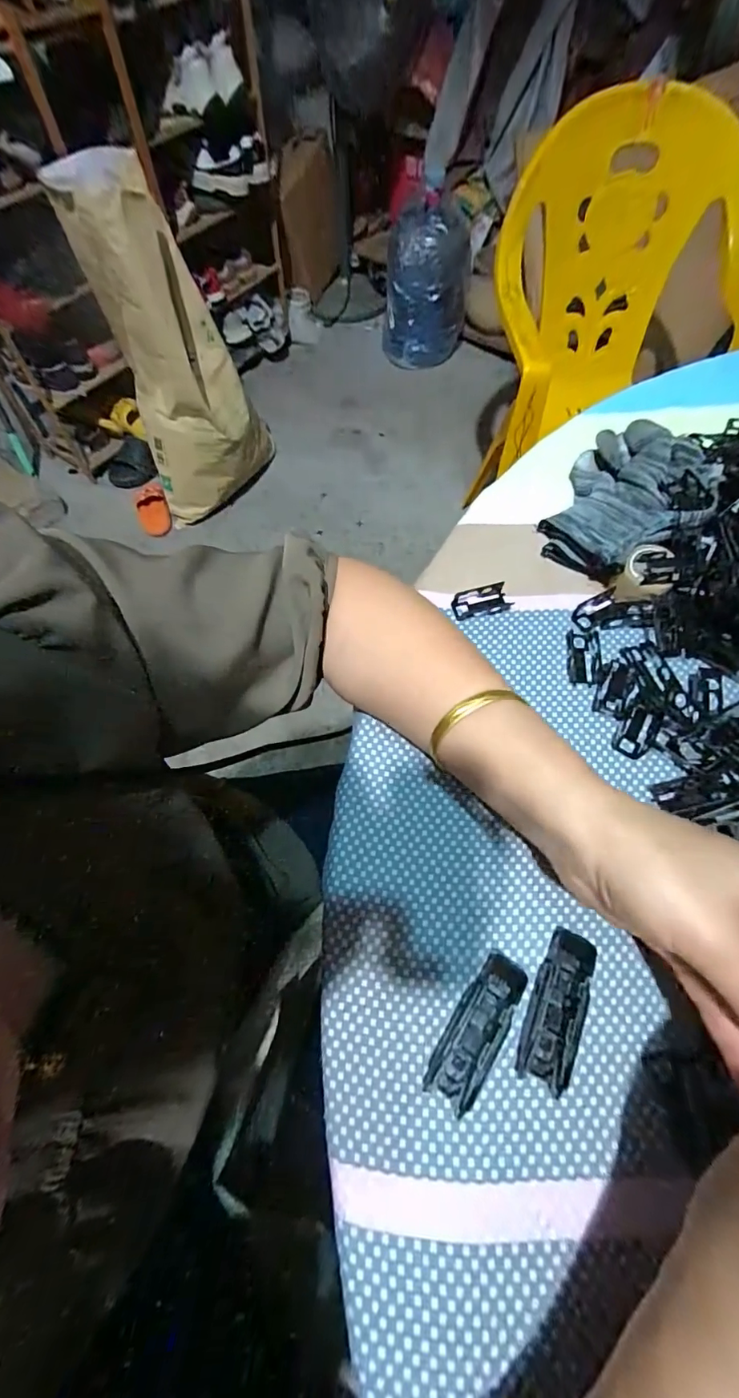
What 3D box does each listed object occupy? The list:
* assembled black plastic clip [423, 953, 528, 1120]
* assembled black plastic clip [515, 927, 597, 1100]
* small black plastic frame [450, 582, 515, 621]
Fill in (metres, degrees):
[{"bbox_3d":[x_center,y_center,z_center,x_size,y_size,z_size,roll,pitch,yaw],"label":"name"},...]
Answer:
[{"bbox_3d":[0.053,0.159,0.230,0.022,0.005,0.067,32,69,17],"label":"assembled black plastic clip"},{"bbox_3d":[0.092,0.149,0.231,0.023,0.016,0.068,23,66,13],"label":"assembled black plastic clip"},{"bbox_3d":[0.080,-0.069,0.341,0.039,0.010,0.022,-8,63,-2],"label":"small black plastic frame"}]

